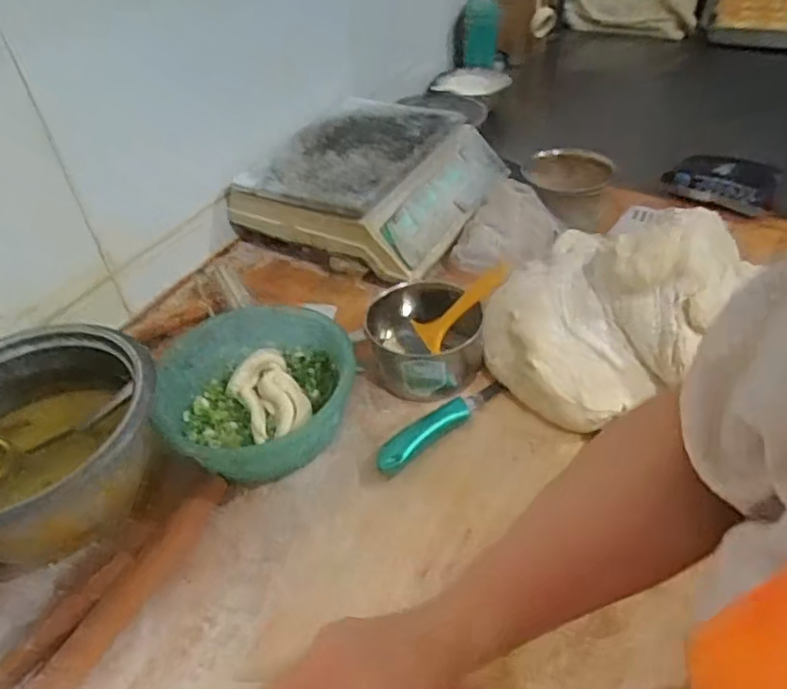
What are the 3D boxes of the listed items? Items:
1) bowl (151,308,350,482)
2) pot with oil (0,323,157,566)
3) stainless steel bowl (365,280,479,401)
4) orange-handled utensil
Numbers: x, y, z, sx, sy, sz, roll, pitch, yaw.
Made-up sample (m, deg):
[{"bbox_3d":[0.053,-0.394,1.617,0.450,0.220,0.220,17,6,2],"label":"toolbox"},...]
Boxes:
[{"bbox_3d":[-0.143,0.050,0.688,0.197,0.081,0.187,-3,44,3],"label":"bowl"},{"bbox_3d":[-0.354,0.094,0.632,0.210,0.110,0.230,-3,44,3],"label":"pot with oil"},{"bbox_3d":[0.036,-0.004,0.745,0.126,0.079,0.133,-3,44,3],"label":"stainless steel bowl"},{"bbox_3d":[0.081,-0.050,0.736,0.128,0.023,0.050,-41,49,1],"label":"orange-handled utensil"}]

